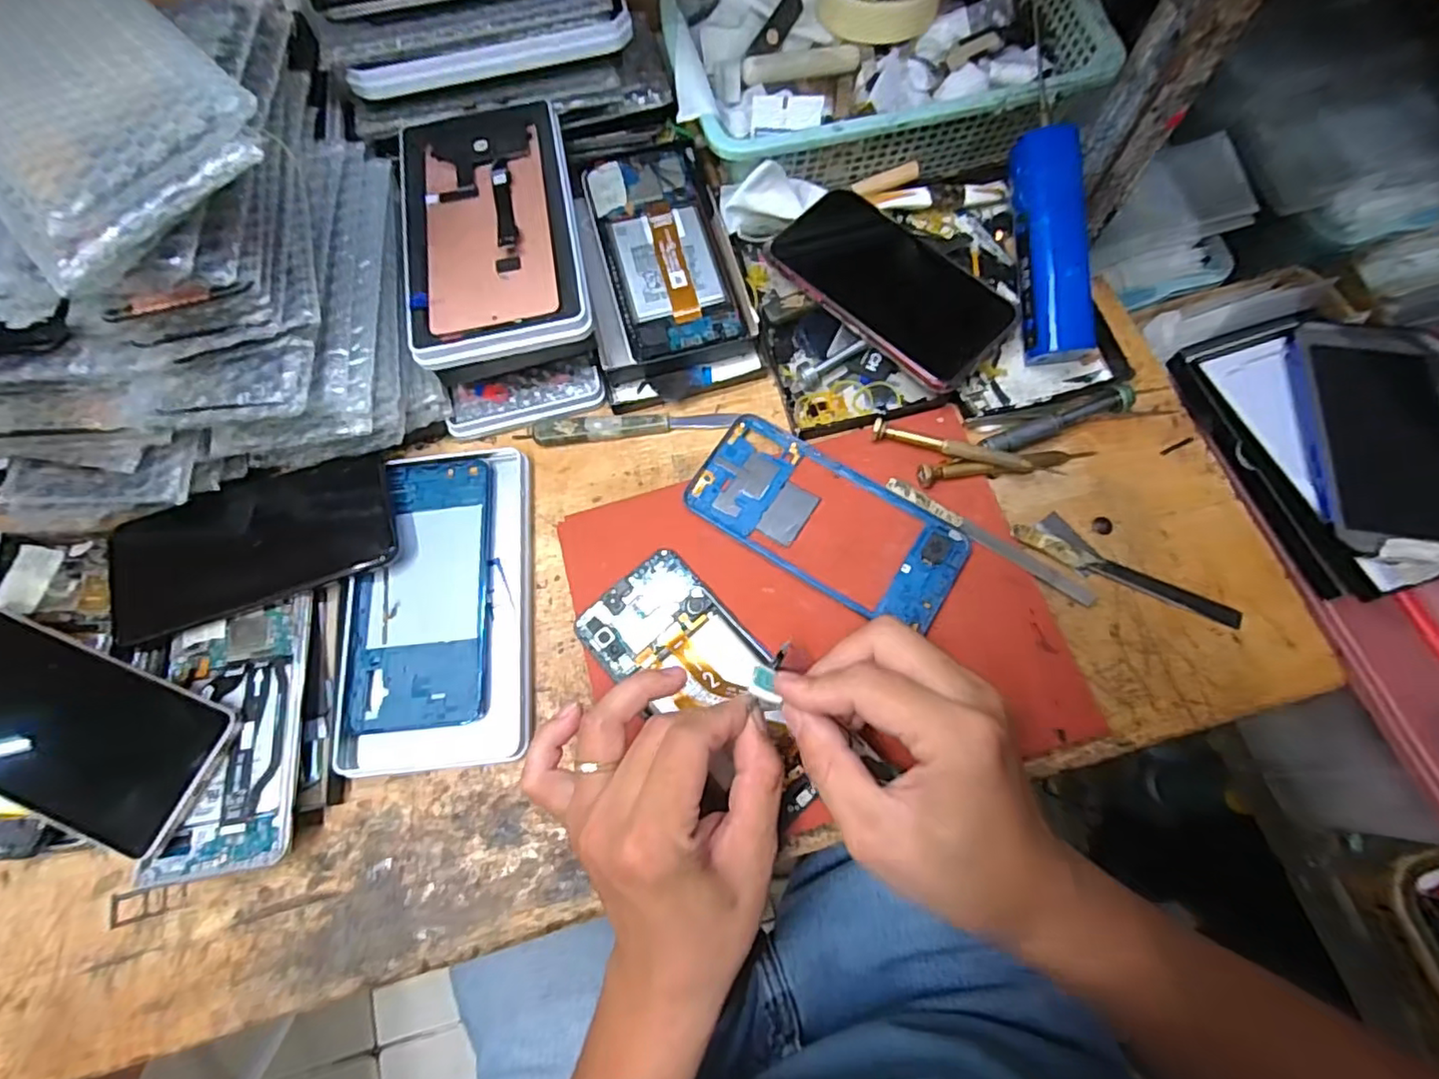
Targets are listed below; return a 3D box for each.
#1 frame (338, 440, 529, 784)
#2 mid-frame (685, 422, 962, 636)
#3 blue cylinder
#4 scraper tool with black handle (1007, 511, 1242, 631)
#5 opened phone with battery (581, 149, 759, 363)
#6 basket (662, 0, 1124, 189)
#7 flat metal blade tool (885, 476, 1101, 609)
[{"bbox_3d":[-0.160,0.034,0.362,0.103,0.018,0.182,-6,72,0],"label":"frame"},{"bbox_3d":[0.061,-0.011,0.368,0.159,0.004,0.073,31,76,12],"label":"mid-frame"},{"bbox_3d":[0.200,-0.176,0.381,0.035,0.030,0.136,-5,91,-1],"label":"blue cylinder"},{"bbox_3d":[0.230,0.018,0.360,0.125,0.011,0.026,29,75,11],"label":"scraper tool with black handle"},{"bbox_3d":[-0.036,-0.192,0.417,0.079,0.008,0.158,-15,74,-5],"label":"opened phone with battery"},{"bbox_3d":[0.102,-0.343,0.426,0.271,0.066,0.195,-9,72,-1],"label":"basket"},{"bbox_3d":[0.154,0.000,0.358,0.127,0.004,0.009,33,76,12],"label":"flat metal blade tool"}]

